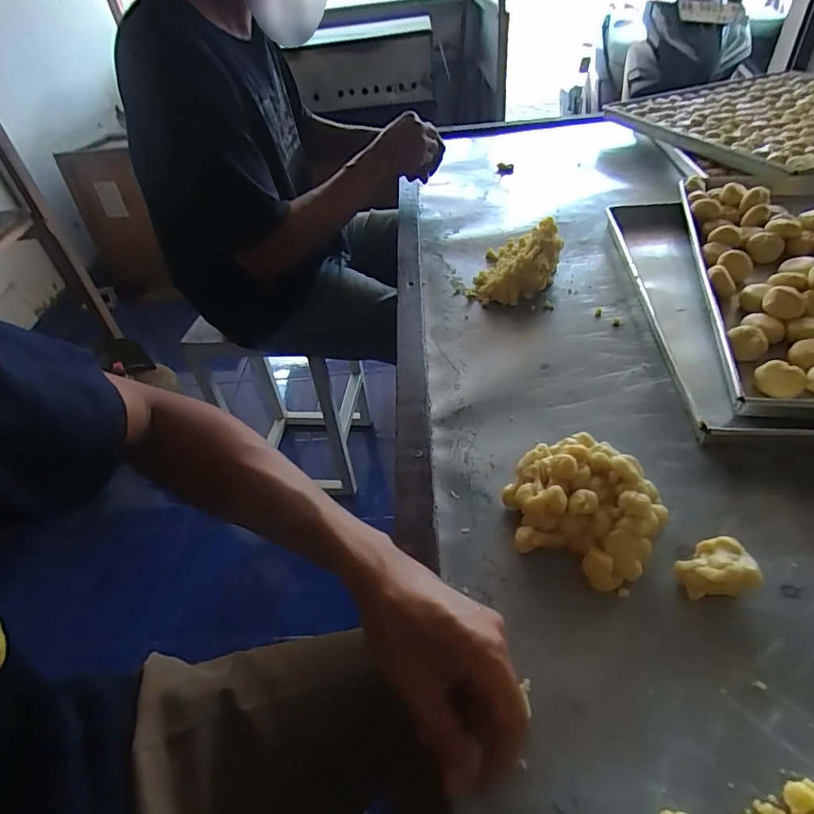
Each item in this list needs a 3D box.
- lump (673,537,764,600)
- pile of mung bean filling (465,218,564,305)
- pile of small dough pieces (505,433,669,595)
[{"bbox_3d":[0.232,0.123,0.376,0.045,0.032,0.044,-3,43,3],"label":"lump"},{"bbox_3d":[0.156,-0.212,0.717,0.114,0.076,0.138,12,46,18],"label":"pile of mung bean filling"},{"bbox_3d":[0.153,0.071,0.431,0.119,0.048,0.135,22,50,27],"label":"pile of small dough pieces"}]

